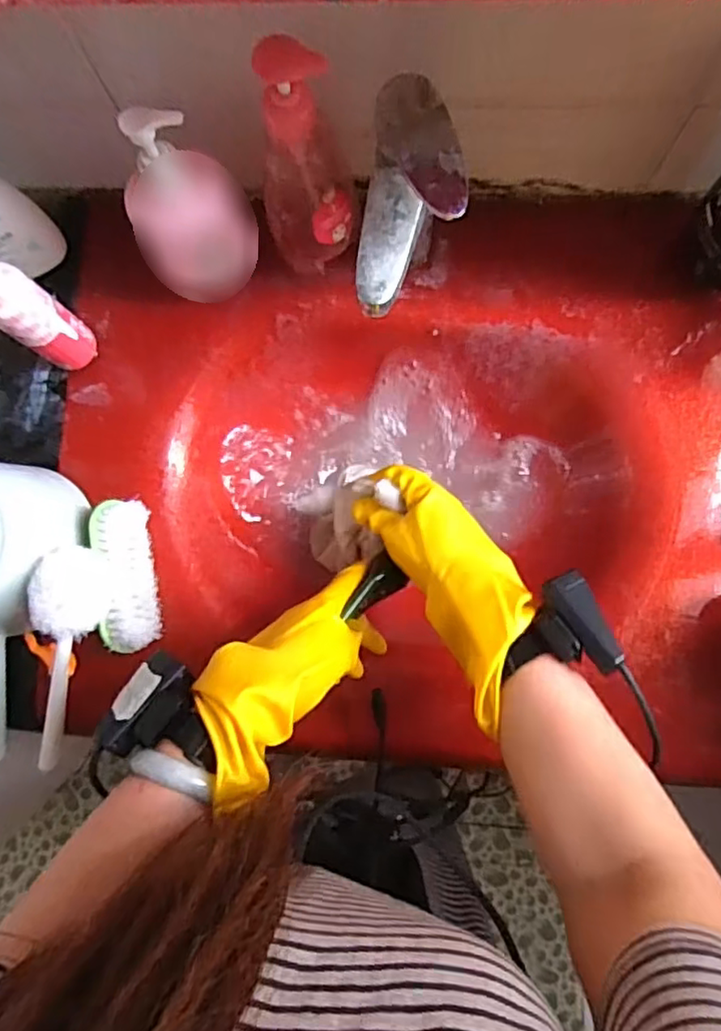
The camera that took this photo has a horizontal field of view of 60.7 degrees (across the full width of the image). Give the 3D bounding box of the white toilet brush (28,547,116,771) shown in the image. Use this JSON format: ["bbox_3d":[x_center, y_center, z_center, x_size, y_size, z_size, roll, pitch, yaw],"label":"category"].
[{"bbox_3d":[-0.250,0.129,0.521,0.054,0.065,0.211,20,113,6],"label":"white toilet brush"}]

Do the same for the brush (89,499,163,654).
[{"bbox_3d":[-0.205,0.051,0.530,0.053,0.037,0.127,-4,79,-34],"label":"brush"}]

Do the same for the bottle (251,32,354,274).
[{"bbox_3d":[-0.047,-0.267,0.482,0.077,0.197,0.063,-16,83,2],"label":"bottle"}]

